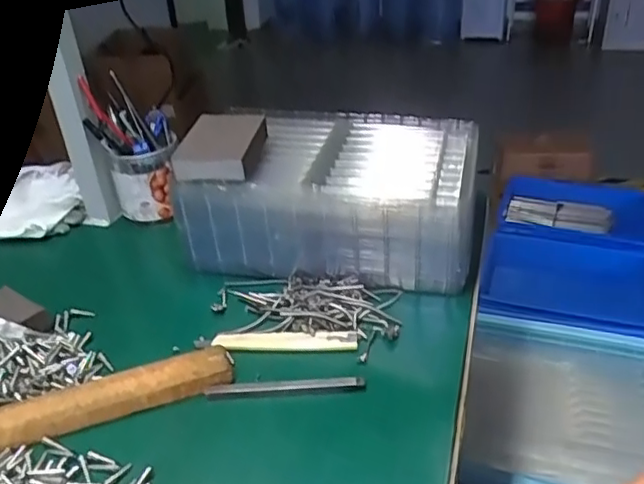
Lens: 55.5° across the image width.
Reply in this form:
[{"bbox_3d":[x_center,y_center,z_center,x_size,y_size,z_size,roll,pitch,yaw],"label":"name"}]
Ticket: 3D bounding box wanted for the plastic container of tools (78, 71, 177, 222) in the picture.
[{"bbox_3d":[-0.207,-0.102,0.689,0.084,0.144,0.076,-10,33,-10],"label":"plastic container of tools"}]

